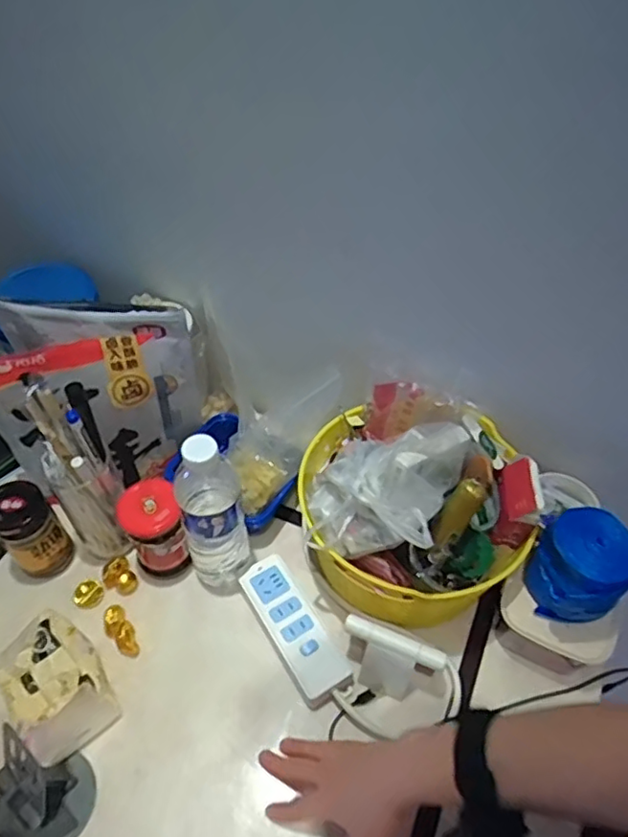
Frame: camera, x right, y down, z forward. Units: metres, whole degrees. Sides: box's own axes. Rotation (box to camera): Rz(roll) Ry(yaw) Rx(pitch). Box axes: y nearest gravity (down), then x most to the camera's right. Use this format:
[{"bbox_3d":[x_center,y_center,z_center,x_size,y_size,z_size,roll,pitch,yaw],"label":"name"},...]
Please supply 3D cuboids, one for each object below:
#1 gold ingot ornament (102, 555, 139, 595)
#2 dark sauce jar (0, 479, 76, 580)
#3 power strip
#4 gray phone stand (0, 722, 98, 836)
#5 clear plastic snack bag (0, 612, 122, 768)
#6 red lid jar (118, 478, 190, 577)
[{"bbox_3d":[-0.220,0.179,0.695,0.032,0.020,0.039,-32,58,-24],"label":"gold ingot ornament"},{"bbox_3d":[-0.307,0.128,0.673,0.058,0.127,0.058,1,51,-1],"label":"dark sauce jar"},{"bbox_3d":[-0.023,0.222,0.657,0.051,0.033,0.150,-26,56,-21],"label":"power strip"},{"bbox_3d":[-0.243,0.332,0.538,0.077,0.079,0.081,13,52,9],"label":"gray phone stand"},{"bbox_3d":[-0.255,0.260,0.599,0.090,0.058,0.120,-30,58,-23],"label":"clear plastic snack bag"},{"bbox_3d":[-0.173,0.123,0.674,0.060,0.116,0.060,1,51,-1],"label":"red lid jar"}]

